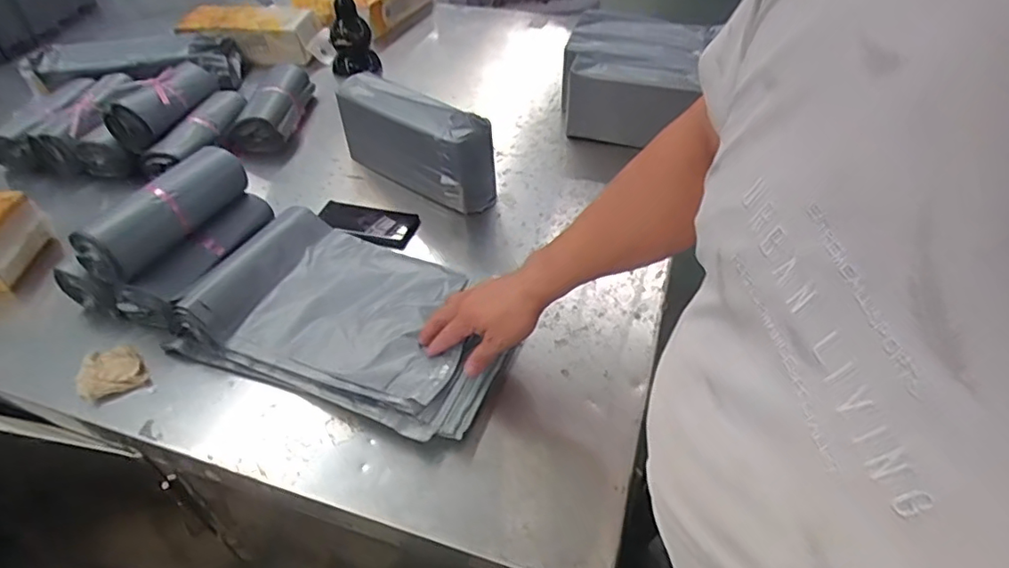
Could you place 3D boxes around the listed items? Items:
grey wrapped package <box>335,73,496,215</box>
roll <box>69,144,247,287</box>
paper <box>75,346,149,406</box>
[{"bbox_3d":[-0.157,-0.245,0.968,0.318,0.158,0.088,31,53,29],"label":"grey wrapped package"},{"bbox_3d":[-0.464,-0.106,0.792,0.073,0.061,0.240,20,49,20],"label":"roll"},{"bbox_3d":[-0.503,0.110,0.727,0.075,0.021,0.077,-31,52,-27],"label":"paper"}]

